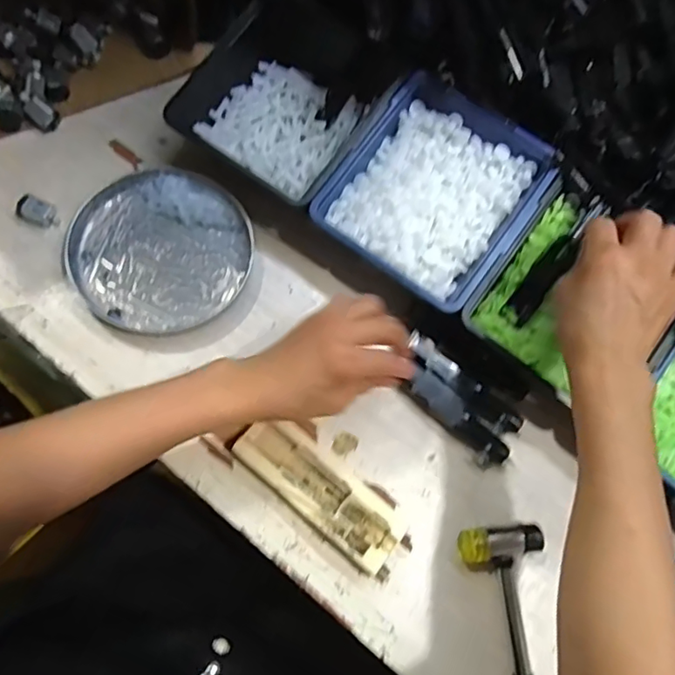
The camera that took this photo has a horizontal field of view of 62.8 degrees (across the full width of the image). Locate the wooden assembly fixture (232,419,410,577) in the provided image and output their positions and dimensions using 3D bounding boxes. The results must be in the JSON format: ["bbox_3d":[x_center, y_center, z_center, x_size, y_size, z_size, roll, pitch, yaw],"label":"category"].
[{"bbox_3d":[-0.013,0.114,0.414,0.136,0.019,0.048,39,80,8],"label":"wooden assembly fixture"}]

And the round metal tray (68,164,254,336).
[{"bbox_3d":[-0.148,-0.075,0.467,0.141,0.021,0.141,0,77,0],"label":"round metal tray"}]

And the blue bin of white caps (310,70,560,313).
[{"bbox_3d":[0.082,-0.119,0.464,0.145,0.040,0.160,36,80,7],"label":"blue bin of white caps"}]

